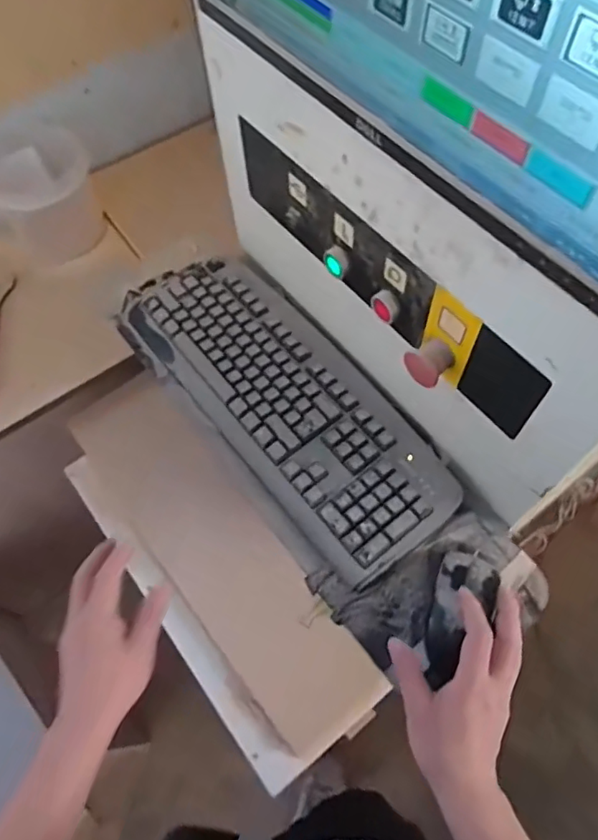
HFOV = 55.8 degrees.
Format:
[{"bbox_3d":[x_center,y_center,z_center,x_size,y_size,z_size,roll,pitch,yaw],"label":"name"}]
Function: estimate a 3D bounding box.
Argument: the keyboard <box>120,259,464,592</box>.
[{"bbox_3d":[-0.023,-0.031,0.657,0.163,0.026,0.456,-37,67,-16],"label":"keyboard"}]

